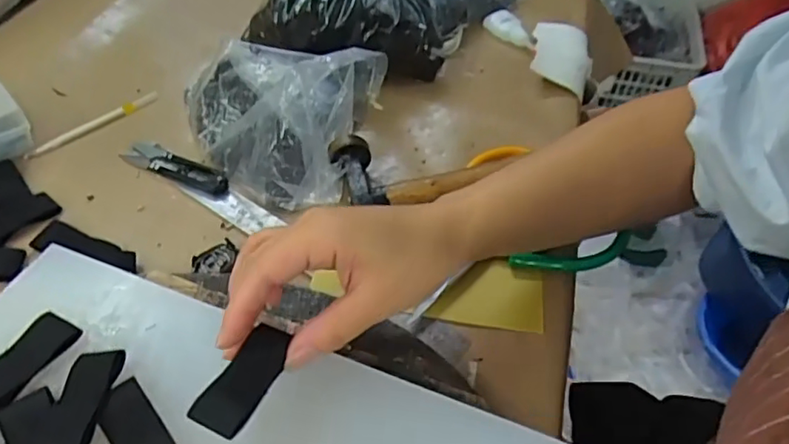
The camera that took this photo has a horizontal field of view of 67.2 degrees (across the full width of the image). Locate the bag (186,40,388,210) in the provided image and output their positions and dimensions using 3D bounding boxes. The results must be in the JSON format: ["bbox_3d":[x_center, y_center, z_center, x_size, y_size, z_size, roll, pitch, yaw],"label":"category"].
[{"bbox_3d":[-0.109,-0.092,0.471,0.180,0.083,0.121,18,49,15],"label":"bag"}]

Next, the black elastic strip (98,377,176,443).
[{"bbox_3d":[-0.129,0.107,0.298,0.024,0.006,0.061,-32,55,-27],"label":"black elastic strip"}]

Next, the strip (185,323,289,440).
[{"bbox_3d":[-0.072,0.076,0.294,0.027,0.004,0.060,17,47,21],"label":"strip"}]

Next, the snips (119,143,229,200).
[{"bbox_3d":[-0.176,-0.045,0.481,0.101,0.008,0.026,22,50,18],"label":"snips"}]

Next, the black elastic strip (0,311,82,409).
[{"bbox_3d":[-0.205,0.076,0.326,0.030,0.004,0.060,22,51,19],"label":"black elastic strip"}]

